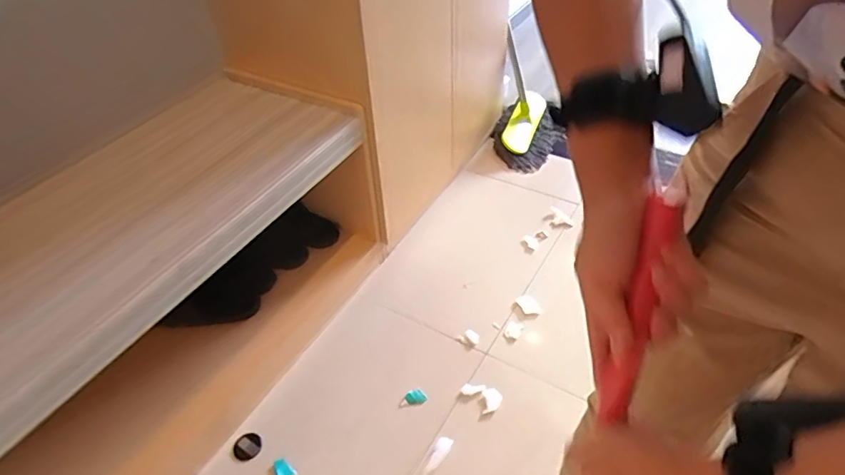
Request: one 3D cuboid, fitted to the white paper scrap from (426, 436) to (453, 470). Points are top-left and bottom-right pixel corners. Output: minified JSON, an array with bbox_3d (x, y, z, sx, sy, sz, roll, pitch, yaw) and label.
[{"bbox_3d":[0.033,0.424,1.053,0.030,0.004,0.074,20,52,15],"label":"white paper scrap"}]

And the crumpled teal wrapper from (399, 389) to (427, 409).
[{"bbox_3d":[-0.022,0.347,1.161,0.062,0.021,0.029,-15,47,-12],"label":"crumpled teal wrapper"}]

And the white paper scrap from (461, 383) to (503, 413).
[{"bbox_3d":[0.130,0.335,1.150,0.060,0.012,0.083,-31,52,-26],"label":"white paper scrap"}]

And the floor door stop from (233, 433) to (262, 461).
[{"bbox_3d":[-0.359,0.426,1.101,0.056,0.012,0.048,-33,53,-27],"label":"floor door stop"}]

